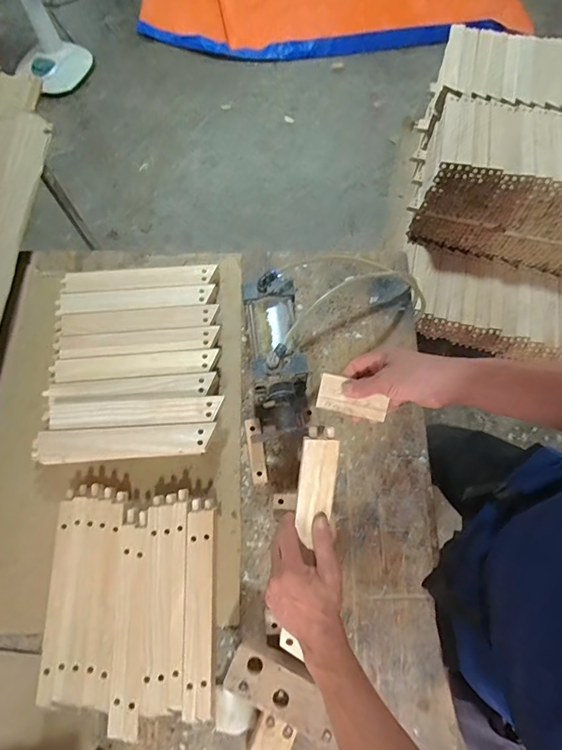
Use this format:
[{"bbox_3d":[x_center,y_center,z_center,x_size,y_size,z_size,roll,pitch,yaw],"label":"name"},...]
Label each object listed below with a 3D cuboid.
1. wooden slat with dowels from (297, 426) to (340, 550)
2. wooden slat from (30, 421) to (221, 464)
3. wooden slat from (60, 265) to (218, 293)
[{"bbox_3d":[0.043,0.137,0.518,0.044,0.015,0.145,9,95,3],"label":"wooden slat with dowels"},{"bbox_3d":[-0.260,0.112,0.689,0.290,0.020,0.055,-4,99,0],"label":"wooden slat"},{"bbox_3d":[-0.273,-0.188,0.811,0.290,0.014,0.044,-4,68,-3],"label":"wooden slat"}]

